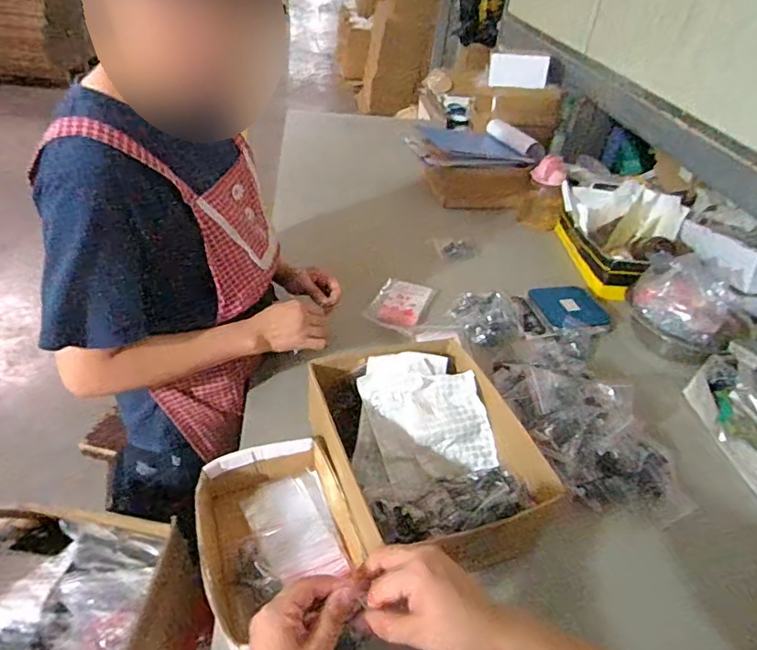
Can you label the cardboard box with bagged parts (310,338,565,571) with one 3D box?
[{"bbox_3d":[0.051,0.168,0.743,0.258,0.113,0.309,-10,41,-21],"label":"cardboard box with bagged parts"}]

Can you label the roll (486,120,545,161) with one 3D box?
[{"bbox_3d":[0.423,-0.576,1.582,0.060,0.047,0.235,-7,40,-17],"label":"roll"}]

